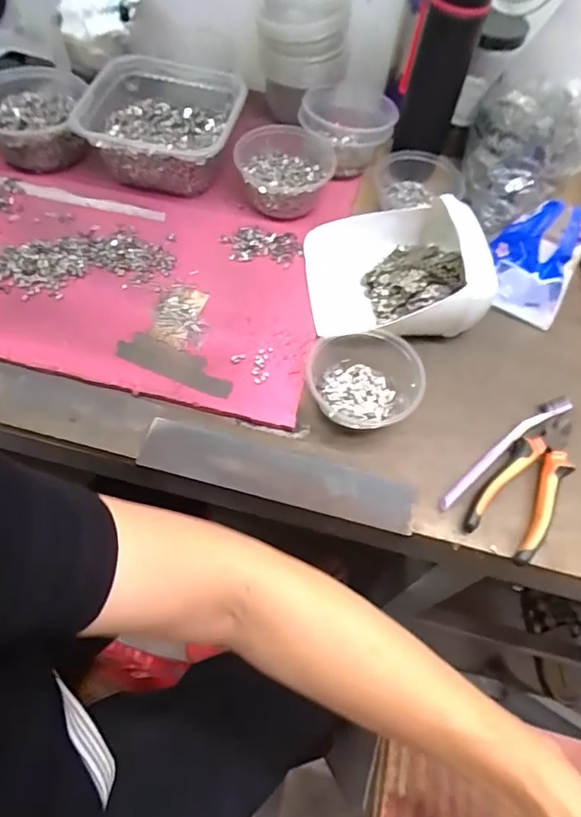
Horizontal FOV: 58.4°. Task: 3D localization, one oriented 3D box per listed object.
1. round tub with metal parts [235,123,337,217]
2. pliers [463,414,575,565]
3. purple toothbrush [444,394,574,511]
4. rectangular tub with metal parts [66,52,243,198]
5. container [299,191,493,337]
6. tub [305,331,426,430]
[{"bbox_3d":[-0.005,-0.290,0.625,0.113,0.052,0.118,2,59,-4],"label":"round tub with metal parts"},{"bbox_3d":[0.218,0.063,0.476,0.063,0.021,0.151,34,67,13],"label":"pliers"},{"bbox_3d":[0.204,0.038,0.494,0.175,0.014,0.019,-33,70,-17],"label":"purple toothbrush"},{"bbox_3d":[-0.162,-0.345,0.636,0.190,0.076,0.156,6,59,-1],"label":"rectangular tub with metal parts"},{"bbox_3d":[0.112,-0.155,0.545,0.177,0.077,0.148,-4,64,-5],"label":"container"},{"bbox_3d":[0.070,-0.027,0.502,0.106,0.040,0.103,1,64,-3],"label":"tub"}]

